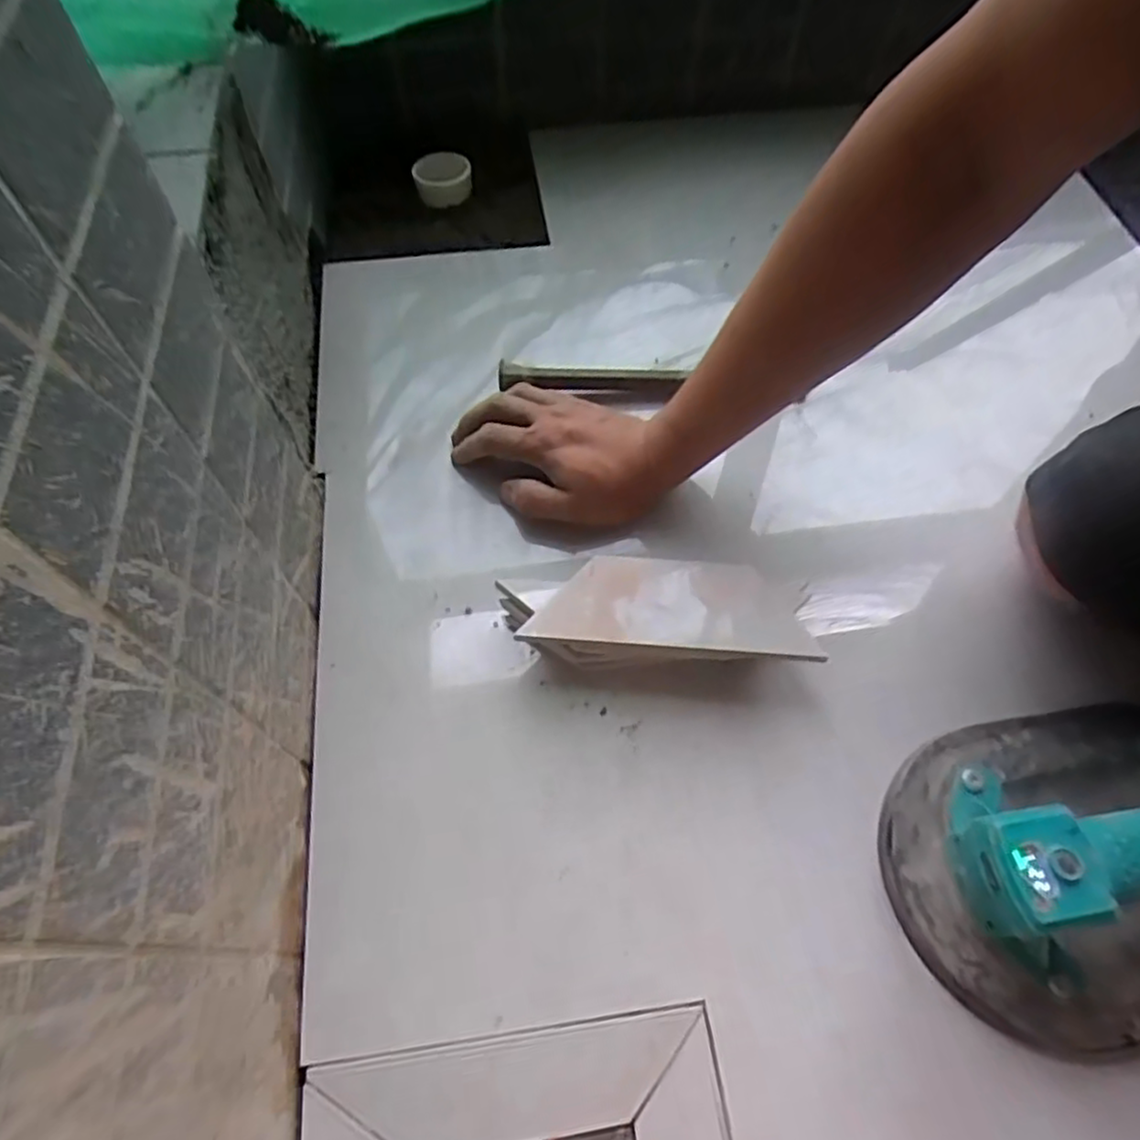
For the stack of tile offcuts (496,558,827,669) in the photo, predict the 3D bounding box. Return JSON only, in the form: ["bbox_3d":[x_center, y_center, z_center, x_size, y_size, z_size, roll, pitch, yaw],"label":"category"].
[{"bbox_3d":[0.053,0.030,0.445,0.187,0.049,0.059,1,61,0],"label":"stack of tile offcuts"}]

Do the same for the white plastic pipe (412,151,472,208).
[{"bbox_3d":[-0.123,-0.382,0.688,0.054,0.026,0.057,-8,62,-5],"label":"white plastic pipe"}]

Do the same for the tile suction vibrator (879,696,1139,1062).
[{"bbox_3d":[0.288,0.153,0.369,0.219,0.098,0.167,-9,62,-5],"label":"tile suction vibrator"}]

